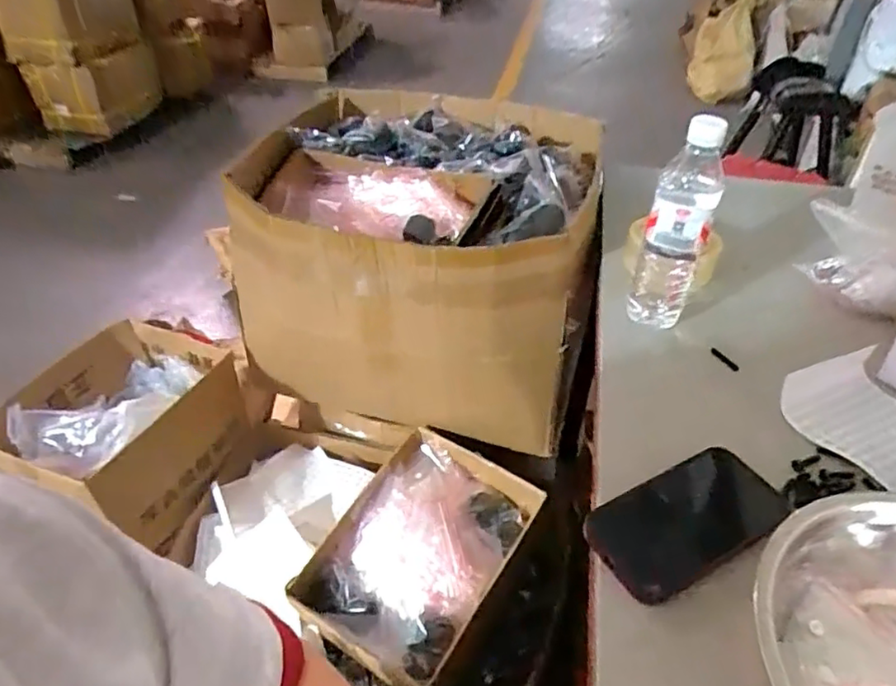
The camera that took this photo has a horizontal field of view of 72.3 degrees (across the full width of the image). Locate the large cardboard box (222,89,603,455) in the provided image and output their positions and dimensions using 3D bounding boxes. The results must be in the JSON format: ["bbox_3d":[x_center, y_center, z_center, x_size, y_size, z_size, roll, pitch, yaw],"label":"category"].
[{"bbox_3d":[-0.049,-0.127,1.047,0.535,0.405,0.517,9,41,9],"label":"large cardboard box"}]

